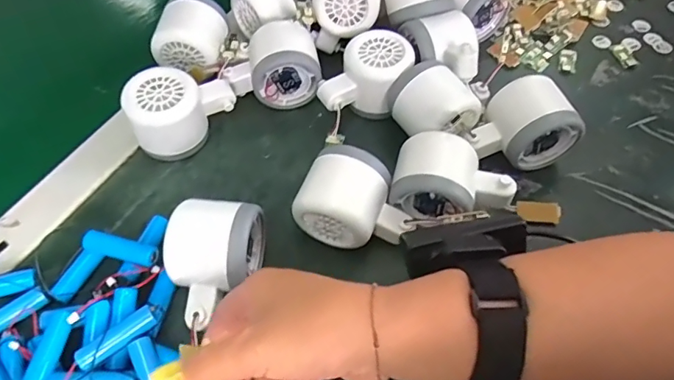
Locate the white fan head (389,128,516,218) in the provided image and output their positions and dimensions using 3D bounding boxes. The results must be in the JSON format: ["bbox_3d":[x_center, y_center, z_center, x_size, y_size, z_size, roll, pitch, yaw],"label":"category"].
[{"bbox_3d":[0.083,-0.003,0.353,0.084,0.050,0.060,17,59,10],"label":"white fan head"}]

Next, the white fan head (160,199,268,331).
[{"bbox_3d":[-0.082,0.047,0.316,0.057,0.050,0.079,5,60,1],"label":"white fan head"}]

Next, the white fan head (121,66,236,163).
[{"bbox_3d":[-0.128,-0.067,0.395,0.082,0.053,0.051,-37,65,-22],"label":"white fan head"}]

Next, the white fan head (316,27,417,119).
[{"bbox_3d":[0.026,-0.091,0.411,0.055,0.054,0.077,29,62,17],"label":"white fan head"}]

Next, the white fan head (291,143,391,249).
[{"bbox_3d":[0.005,0.006,0.347,0.057,0.063,0.057,21,60,12],"label":"white fan head"}]

